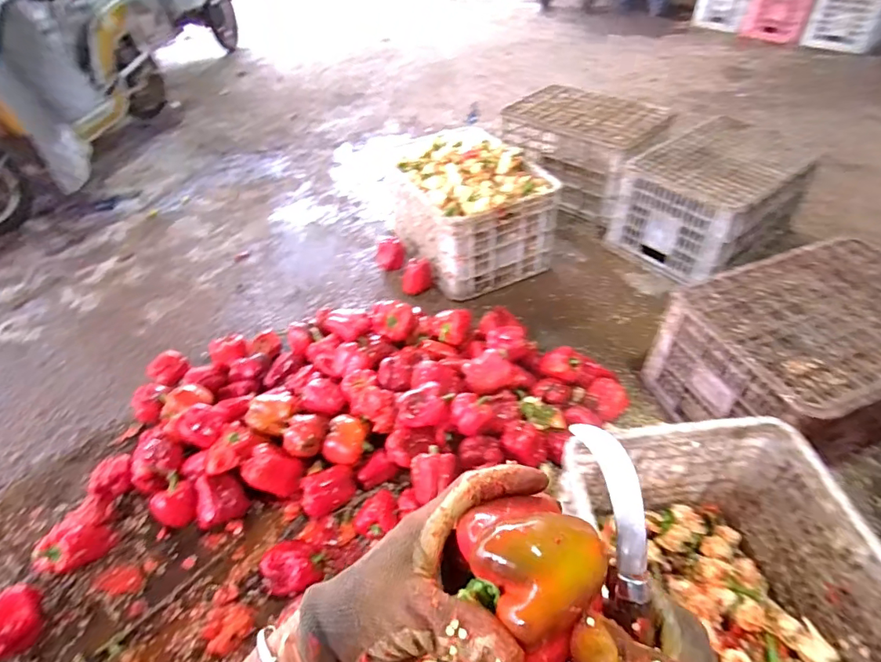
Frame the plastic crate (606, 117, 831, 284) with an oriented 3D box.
[{"bbox_3d":[0.801,-0.393,1.444,0.478,0.245,0.353,-28,48,-22],"label":"plastic crate"}]

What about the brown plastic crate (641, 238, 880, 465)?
[{"bbox_3d":[0.754,0.050,1.020,0.509,0.265,0.349,-17,45,-12],"label":"brown plastic crate"}]

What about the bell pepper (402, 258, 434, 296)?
[{"bbox_3d":[-0.068,-0.161,1.424,0.088,0.072,0.087,5,46,7],"label":"bell pepper"}]

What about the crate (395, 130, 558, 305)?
[{"bbox_3d":[0.083,-0.360,1.470,0.351,0.292,0.445,-21,49,-18],"label":"crate"}]

